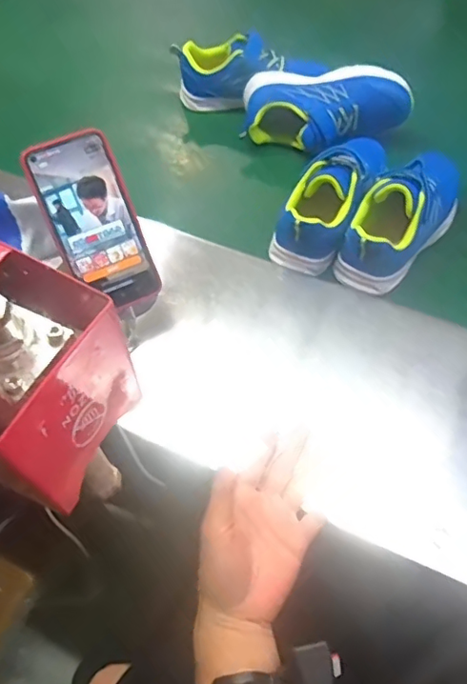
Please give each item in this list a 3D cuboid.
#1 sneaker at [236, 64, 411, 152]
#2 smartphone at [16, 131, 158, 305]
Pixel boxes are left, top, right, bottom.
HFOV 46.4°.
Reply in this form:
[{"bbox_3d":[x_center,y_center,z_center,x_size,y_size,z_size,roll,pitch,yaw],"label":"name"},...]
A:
[{"bbox_3d":[0.111,-0.293,0.697,0.211,0.081,0.096,17,61,13],"label":"sneaker"},{"bbox_3d":[-0.126,-0.109,0.507,0.077,0.159,0.008,-29,19,-14],"label":"smartphone"}]

